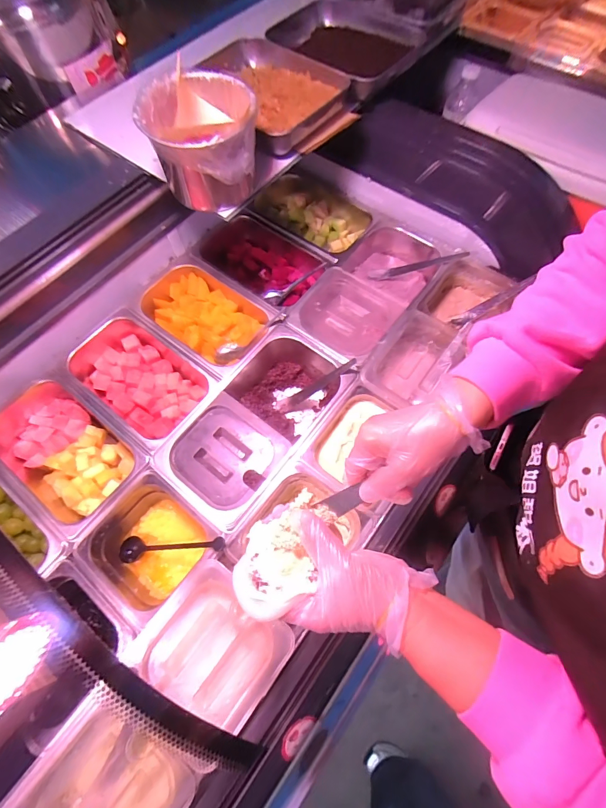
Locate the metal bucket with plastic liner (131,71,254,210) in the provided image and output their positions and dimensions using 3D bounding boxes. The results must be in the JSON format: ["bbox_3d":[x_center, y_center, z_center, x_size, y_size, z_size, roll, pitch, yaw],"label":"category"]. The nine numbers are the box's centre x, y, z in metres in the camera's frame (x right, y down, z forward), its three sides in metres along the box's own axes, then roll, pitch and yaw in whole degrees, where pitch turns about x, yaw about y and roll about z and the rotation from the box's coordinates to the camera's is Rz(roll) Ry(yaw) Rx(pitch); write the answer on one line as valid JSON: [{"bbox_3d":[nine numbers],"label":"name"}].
[{"bbox_3d":[-0.135,-0.355,0.522,0.149,0.121,0.140,-13,64,-4],"label":"metal bucket with plastic liner"}]

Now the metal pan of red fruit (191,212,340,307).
[{"bbox_3d":[-0.085,-0.283,0.757,0.247,0.093,0.165,30,69,16],"label":"metal pan of red fruit"}]

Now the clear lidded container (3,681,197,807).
[{"bbox_3d":[-0.233,0.466,0.442,0.166,0.061,0.170,33,70,17],"label":"clear lidded container"}]

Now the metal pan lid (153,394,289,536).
[{"bbox_3d":[-0.125,0.080,0.577,0.161,0.021,0.160,36,71,18],"label":"metal pan lid"}]

